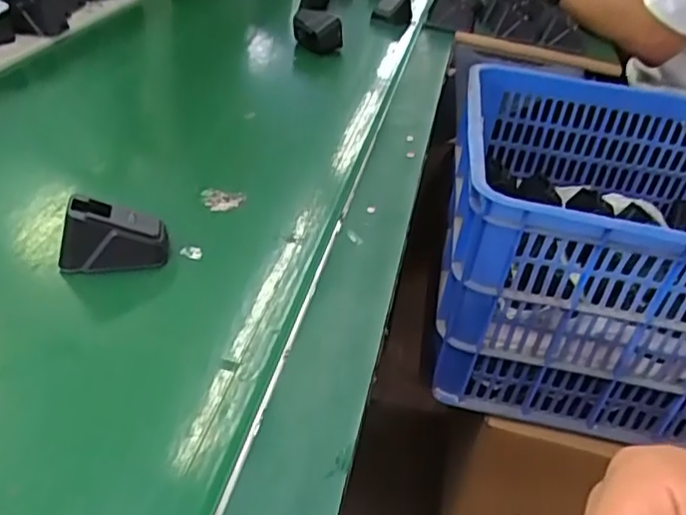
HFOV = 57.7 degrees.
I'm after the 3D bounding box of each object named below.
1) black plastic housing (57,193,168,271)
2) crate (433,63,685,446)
[{"bbox_3d":[-0.155,-0.014,0.423,0.066,0.041,0.033,1,37,-9],"label":"black plastic housing"},{"bbox_3d":[0.420,-0.003,0.811,0.563,0.297,0.383,10,37,3],"label":"crate"}]

